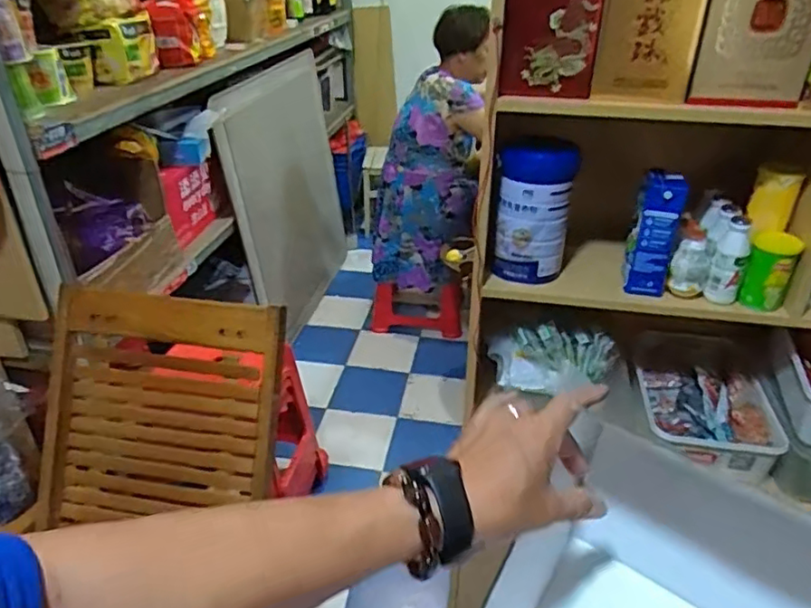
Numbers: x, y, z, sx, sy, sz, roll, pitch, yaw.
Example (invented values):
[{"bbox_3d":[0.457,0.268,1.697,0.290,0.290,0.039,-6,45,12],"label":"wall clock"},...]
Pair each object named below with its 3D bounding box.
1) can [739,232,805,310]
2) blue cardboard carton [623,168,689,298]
[{"bbox_3d":[0.579,-0.050,0.972,0.060,0.111,0.062,0,31,0],"label":"can"},{"bbox_3d":[0.406,-0.114,0.999,0.067,0.194,0.057,8,32,13],"label":"blue cardboard carton"}]

